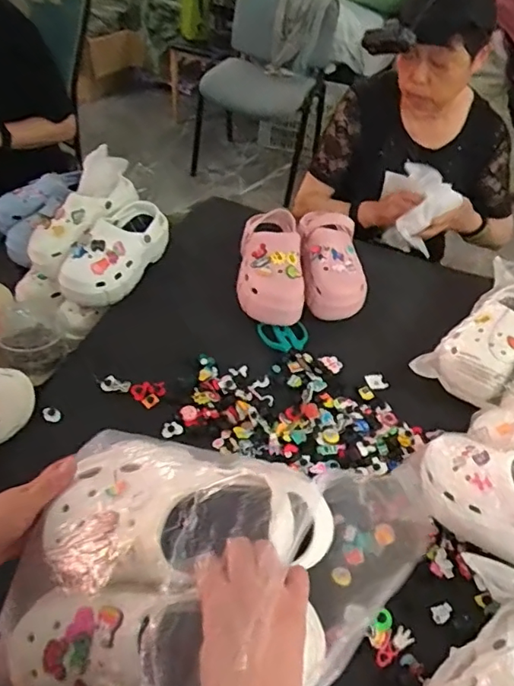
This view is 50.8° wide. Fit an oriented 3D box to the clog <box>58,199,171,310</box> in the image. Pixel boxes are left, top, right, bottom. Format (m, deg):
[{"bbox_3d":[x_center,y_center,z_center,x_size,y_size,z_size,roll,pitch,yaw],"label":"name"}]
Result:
[{"bbox_3d":[-0.256,-0.158,0.998,0.102,0.107,0.223,30,51,19],"label":"clog"}]

